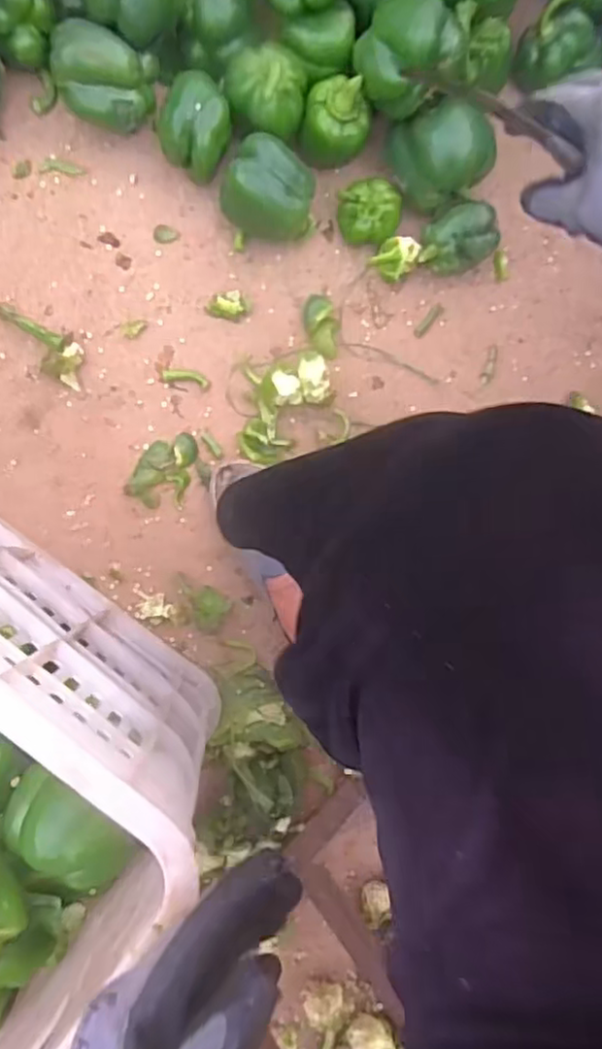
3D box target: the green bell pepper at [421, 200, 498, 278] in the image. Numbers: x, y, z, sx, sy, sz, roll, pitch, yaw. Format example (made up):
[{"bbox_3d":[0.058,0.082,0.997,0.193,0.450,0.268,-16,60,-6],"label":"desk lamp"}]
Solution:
[{"bbox_3d":[0.146,-0.264,0.623,0.064,0.057,0.052,-8,89,-7],"label":"green bell pepper"}]

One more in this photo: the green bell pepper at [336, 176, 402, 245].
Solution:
[{"bbox_3d":[0.063,-0.287,0.611,0.056,0.045,0.050,-1,89,-7],"label":"green bell pepper"}]

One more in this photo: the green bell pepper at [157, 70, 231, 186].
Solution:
[{"bbox_3d":[-0.090,-0.338,0.576,0.057,0.067,0.068,-31,92,-7],"label":"green bell pepper"}]

